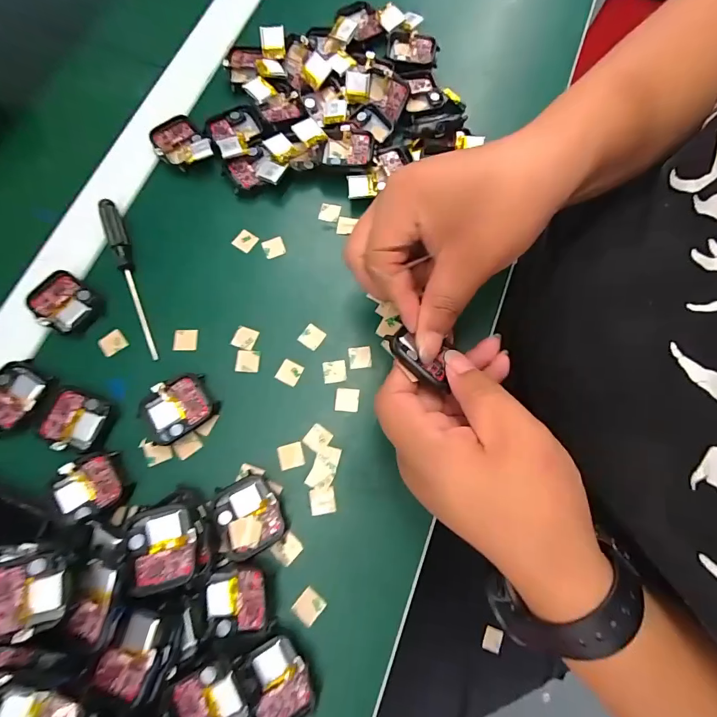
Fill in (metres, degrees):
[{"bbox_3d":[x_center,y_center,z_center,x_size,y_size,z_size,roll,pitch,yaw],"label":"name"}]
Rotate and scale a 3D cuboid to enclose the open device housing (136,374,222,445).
[{"bbox_3d":[-0.122,0.034,0.259,0.049,0.010,0.038,-34,79,-10],"label":"open device housing"}]

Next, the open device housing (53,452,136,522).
[{"bbox_3d":[-0.168,0.080,0.243,0.041,0.013,0.036,-20,77,-7],"label":"open device housing"}]

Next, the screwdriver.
[{"bbox_3d":[-0.166,-0.061,0.284,0.012,0.009,0.130,-23,77,-7],"label":"screwdriver"}]

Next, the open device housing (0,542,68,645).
[{"bbox_3d":[-0.177,0.123,0.208,0.038,0.015,0.042,-6,76,-3],"label":"open device housing"}]

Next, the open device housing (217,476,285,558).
[{"bbox_3d":[-0.067,0.097,0.242,0.036,0.014,0.043,-23,77,-7],"label":"open device housing"}]

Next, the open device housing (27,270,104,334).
[{"bbox_3d":[-0.210,-0.039,0.278,0.045,0.008,0.037,38,77,8],"label":"open device housing"}]

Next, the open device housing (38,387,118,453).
[{"bbox_3d":[-0.184,0.040,0.255,0.039,0.008,0.037,15,75,2],"label":"open device housing"}]

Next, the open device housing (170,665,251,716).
[{"bbox_3d":[-0.081,0.185,0.206,0.039,0.014,0.037,-30,78,-9],"label":"open device housing"}]

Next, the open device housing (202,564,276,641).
[{"bbox_3d":[-0.072,0.142,0.228,0.038,0.011,0.035,-11,76,-5],"label":"open device housing"}]

